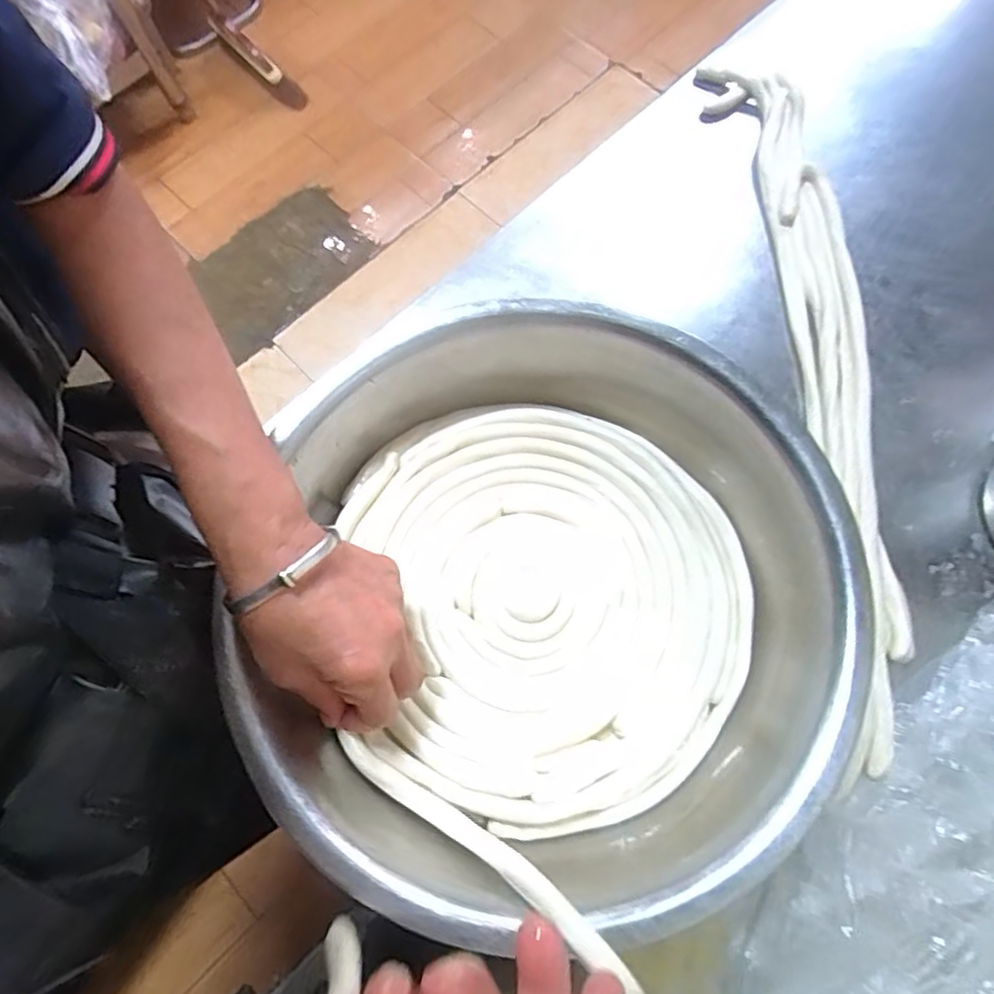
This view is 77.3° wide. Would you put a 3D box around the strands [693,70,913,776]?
[{"bbox_3d":[0.255,-0.123,0.501,0.075,0.028,0.612,-2,72,1],"label":"strands"}]

